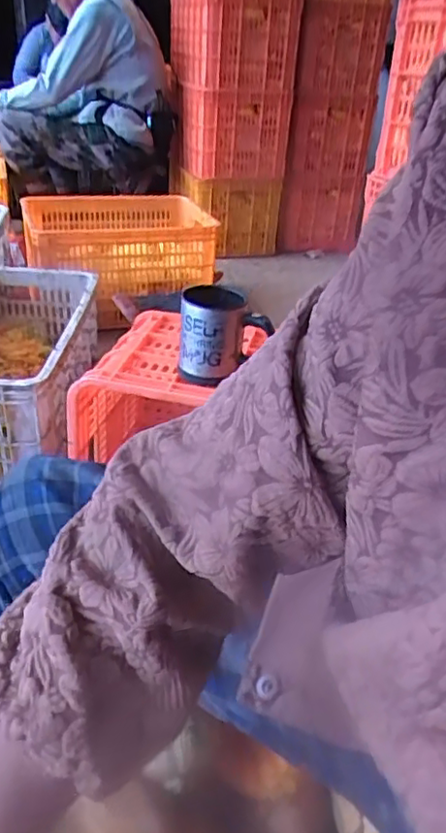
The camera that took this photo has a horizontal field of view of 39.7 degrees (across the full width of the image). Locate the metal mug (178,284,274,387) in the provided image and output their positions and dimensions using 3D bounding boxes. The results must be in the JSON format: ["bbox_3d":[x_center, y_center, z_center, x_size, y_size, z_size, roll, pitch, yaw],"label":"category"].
[{"bbox_3d":[-0.001,-0.117,0.877,0.121,0.109,0.111,2,32,-7],"label":"metal mug"}]

